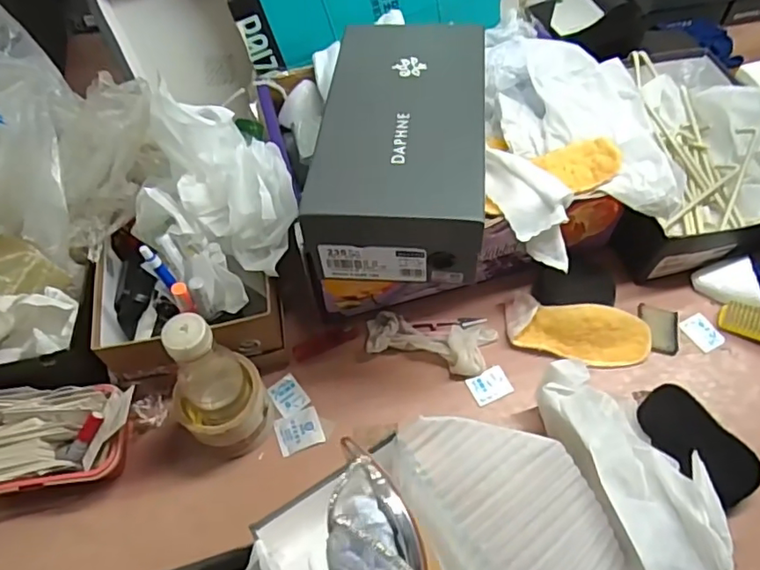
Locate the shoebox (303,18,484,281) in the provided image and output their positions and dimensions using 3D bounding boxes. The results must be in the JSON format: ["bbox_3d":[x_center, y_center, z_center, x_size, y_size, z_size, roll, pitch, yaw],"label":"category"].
[{"bbox_3d":[0.025,-0.156,0.601,0.159,0.083,0.297,5,57,4],"label":"shoebox"}]

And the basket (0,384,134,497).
[{"bbox_3d":[-0.343,0.164,0.600,0.176,0.076,0.098,-7,57,-3],"label":"basket"}]

